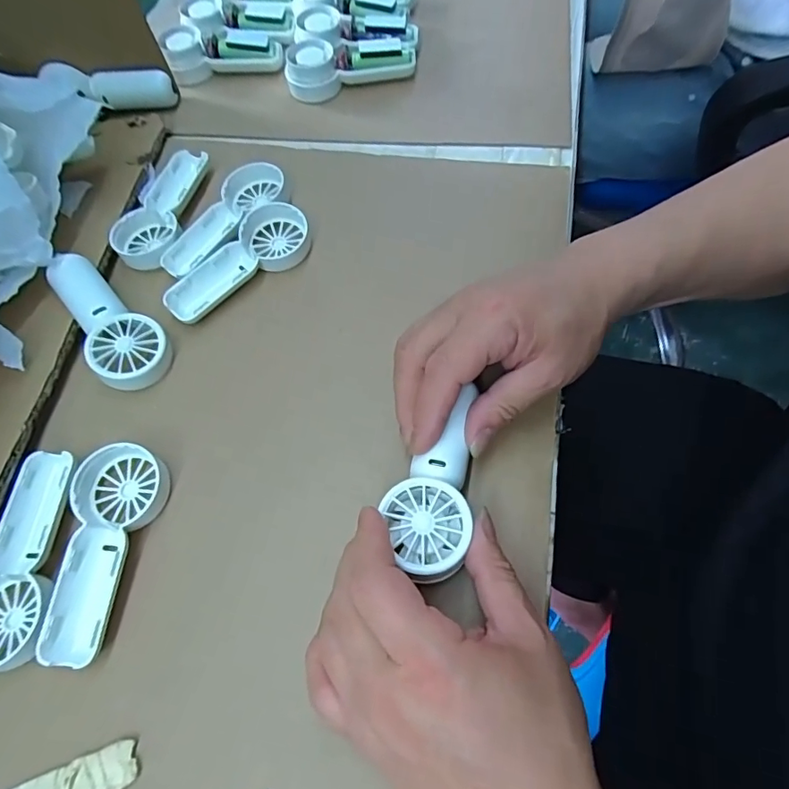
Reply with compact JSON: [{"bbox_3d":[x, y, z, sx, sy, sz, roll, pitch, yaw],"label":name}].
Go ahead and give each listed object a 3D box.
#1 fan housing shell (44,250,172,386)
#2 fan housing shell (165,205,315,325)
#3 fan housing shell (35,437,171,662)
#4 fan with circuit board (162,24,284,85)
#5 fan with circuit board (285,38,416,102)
[{"bbox_3d":[-0.191,-0.046,0.324,0.104,0.024,0.045,37,72,18],"label":"fan housing shell"},{"bbox_3d":[-0.110,-0.094,0.347,0.110,0.018,0.047,-36,65,-12],"label":"fan housing shell"},{"bbox_3d":[-0.160,0.082,0.269,0.046,0.019,0.110,8,64,10],"label":"fan housing shell"},{"bbox_3d":[-0.154,-0.309,0.452,0.101,0.027,0.045,-9,63,1],"label":"fan with circuit board"},{"bbox_3d":[-0.039,-0.287,0.434,0.109,0.031,0.038,-14,63,-1],"label":"fan with circuit board"}]

